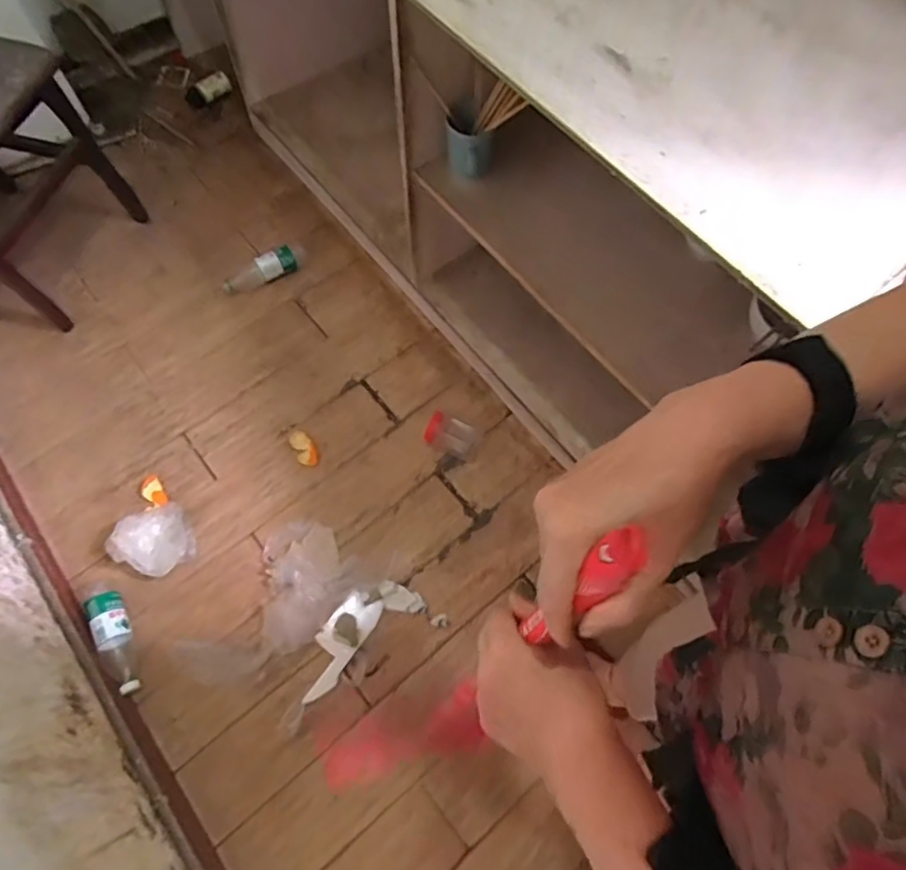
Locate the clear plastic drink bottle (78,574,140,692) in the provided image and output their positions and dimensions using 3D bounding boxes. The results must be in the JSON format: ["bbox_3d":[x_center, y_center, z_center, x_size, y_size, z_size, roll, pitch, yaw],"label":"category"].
[{"bbox_3d":[-0.642,0.368,1.072,0.071,0.052,0.231,-34,72,-16],"label":"clear plastic drink bottle"}]

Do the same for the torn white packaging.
[{"bbox_3d":[-0.197,0.389,1.125,0.273,0.016,0.107,-38,73,-17],"label":"torn white packaging"}]

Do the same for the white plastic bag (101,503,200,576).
[{"bbox_3d":[-0.611,0.217,1.145,0.145,0.063,0.141,-30,71,-14],"label":"white plastic bag"}]

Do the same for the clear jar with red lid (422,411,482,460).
[{"bbox_3d":[0.002,0.001,1.236,0.120,0.068,0.065,24,67,8],"label":"clear jar with red lid"}]

